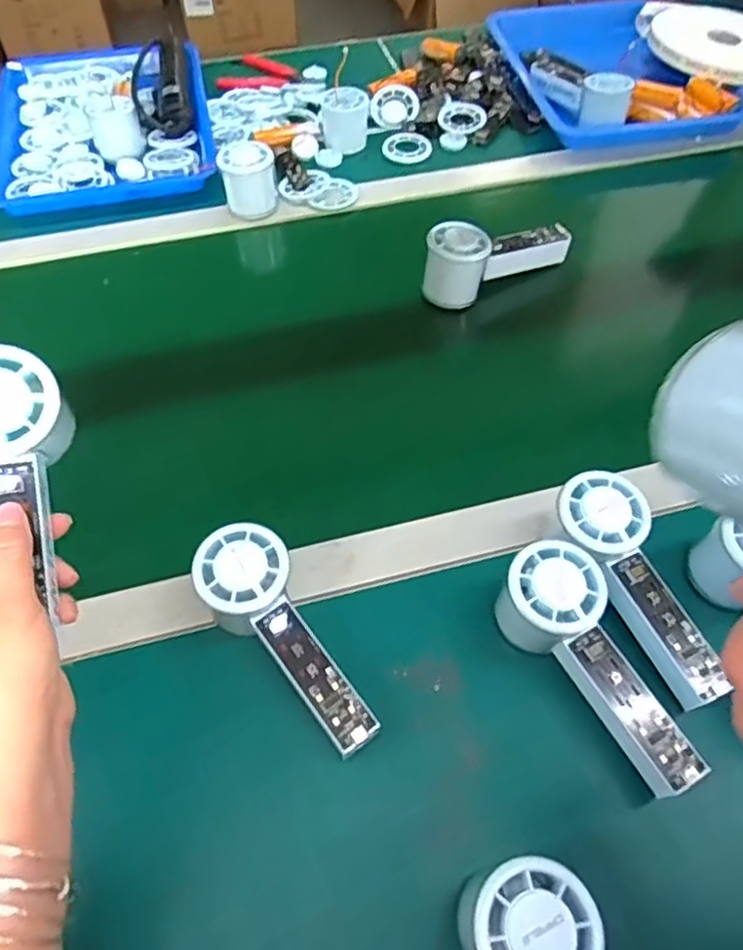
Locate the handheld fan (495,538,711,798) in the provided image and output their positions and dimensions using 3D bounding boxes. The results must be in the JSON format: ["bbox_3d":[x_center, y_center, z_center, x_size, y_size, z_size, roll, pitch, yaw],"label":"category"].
[{"bbox_3d":[0.133,0.112,0.390,0.063,0.058,0.149,-27,59,-17],"label":"handheld fan"}]

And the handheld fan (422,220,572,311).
[{"bbox_3d":[0.120,-0.211,0.624,0.154,0.059,0.050,-20,57,-13],"label":"handheld fan"}]

